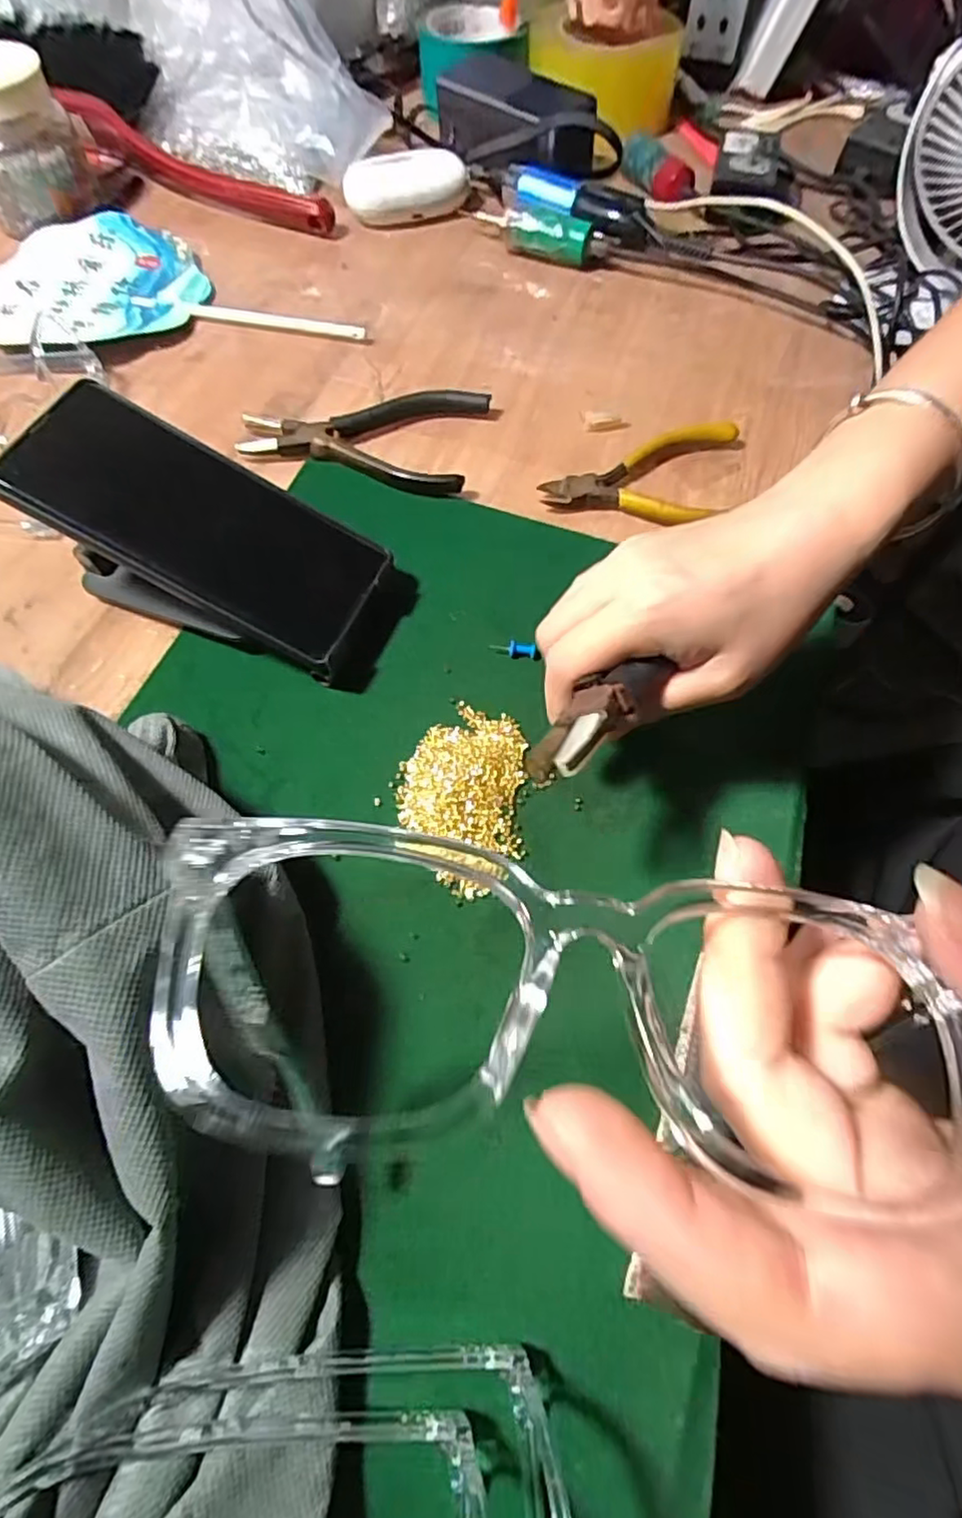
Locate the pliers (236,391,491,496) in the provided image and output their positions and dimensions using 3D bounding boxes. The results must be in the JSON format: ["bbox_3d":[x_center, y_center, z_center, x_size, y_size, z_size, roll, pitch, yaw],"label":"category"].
[{"bbox_3d":[-0.069,-0.197,0.390,0.134,0.013,0.078,12,65,6],"label":"pliers"}]

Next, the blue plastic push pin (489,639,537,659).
[{"bbox_3d":[0.016,-0.054,0.324,0.023,0.007,0.007,3,64,1],"label":"blue plastic push pin"}]

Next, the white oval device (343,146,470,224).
[{"bbox_3d":[-0.056,-0.432,0.493,0.091,0.031,0.045,-11,65,-6],"label":"white oval device"}]

